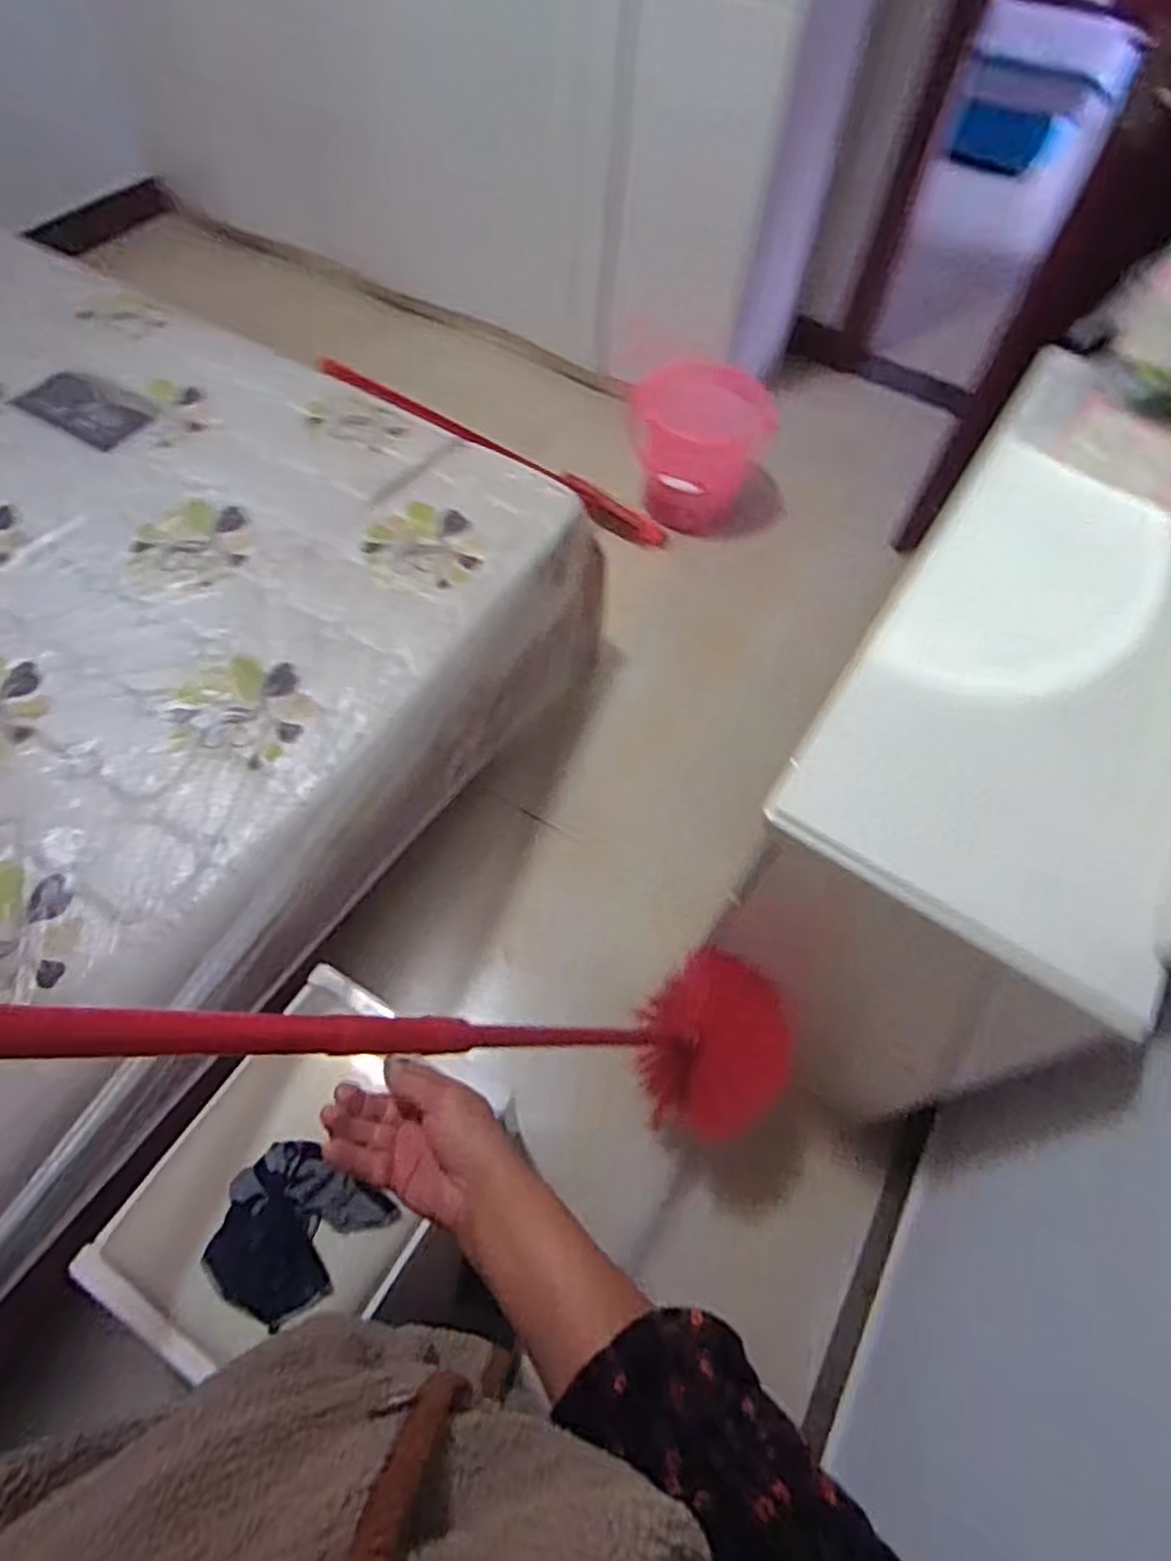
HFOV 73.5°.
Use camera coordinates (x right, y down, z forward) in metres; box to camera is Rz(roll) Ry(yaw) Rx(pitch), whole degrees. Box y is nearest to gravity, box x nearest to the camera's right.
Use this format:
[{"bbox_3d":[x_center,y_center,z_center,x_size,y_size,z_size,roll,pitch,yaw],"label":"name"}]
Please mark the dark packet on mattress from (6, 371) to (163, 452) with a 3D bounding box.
[{"bbox_3d":[-0.928,-0.704,1.462,0.236,0.022,0.142,29,64,8],"label":"dark packet on mattress"}]

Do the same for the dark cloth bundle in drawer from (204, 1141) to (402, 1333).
[{"bbox_3d":[-0.325,0.490,0.861,0.168,0.026,0.150,-43,86,-16],"label":"dark cloth bundle in drawer"}]

